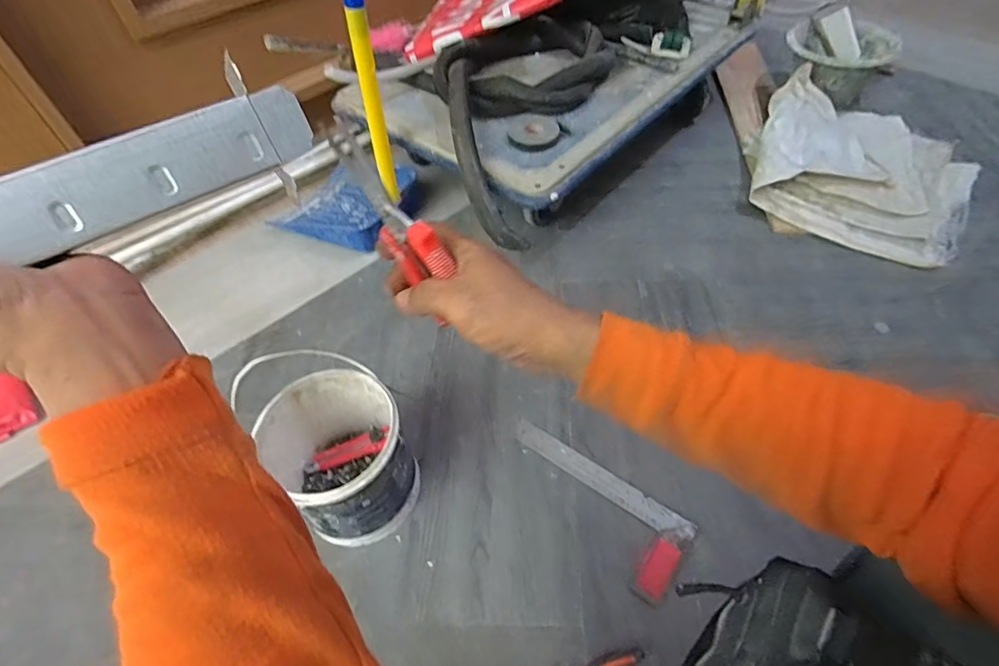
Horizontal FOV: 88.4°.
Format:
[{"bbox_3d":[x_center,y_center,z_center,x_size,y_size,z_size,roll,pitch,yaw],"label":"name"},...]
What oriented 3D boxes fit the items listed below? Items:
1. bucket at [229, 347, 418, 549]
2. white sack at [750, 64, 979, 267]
[{"bbox_3d":[-0.217,0.179,0.724,0.176,0.187,0.188,-32,57,-19],"label":"bucket"},{"bbox_3d":[0.807,-0.377,1.165,0.453,0.096,0.454,25,58,21],"label":"white sack"}]

